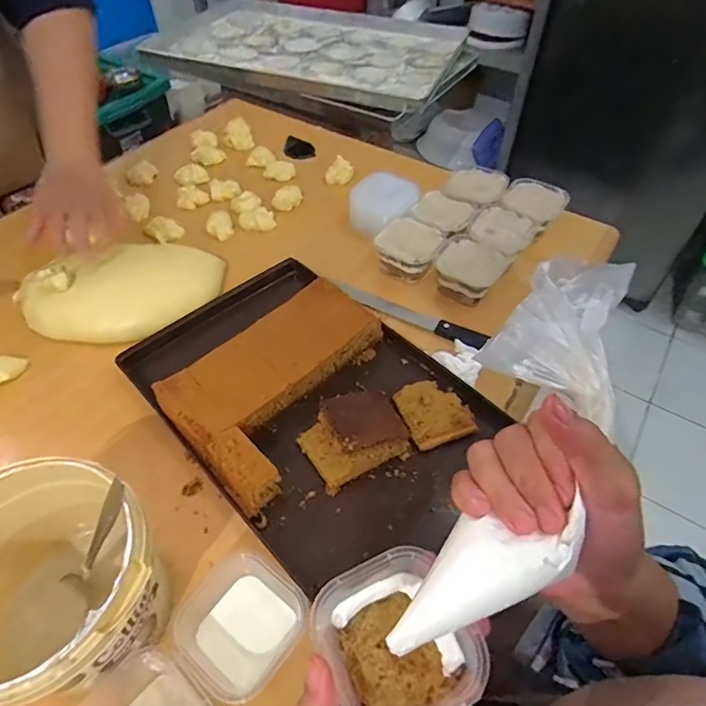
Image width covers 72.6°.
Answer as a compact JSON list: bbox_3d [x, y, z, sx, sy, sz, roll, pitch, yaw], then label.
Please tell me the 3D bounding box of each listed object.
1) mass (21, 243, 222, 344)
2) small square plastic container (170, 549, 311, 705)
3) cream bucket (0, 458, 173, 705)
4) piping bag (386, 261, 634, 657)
[{"bbox_3d":[-0.260,-0.069,0.538,0.227,0.055,0.106,-12,52,-10],"label":"mass"},{"bbox_3d":[-0.079,0.192,0.345,0.074,0.036,0.079,32,58,23],"label":"small square plastic container"},{"bbox_3d":[-0.190,0.158,0.318,0.128,0.129,0.123,0,51,0],"label":"cream bucket"},{"bbox_3d":[0.092,0.038,0.249,0.066,0.045,0.236,23,72,17],"label":"piping bag"}]

